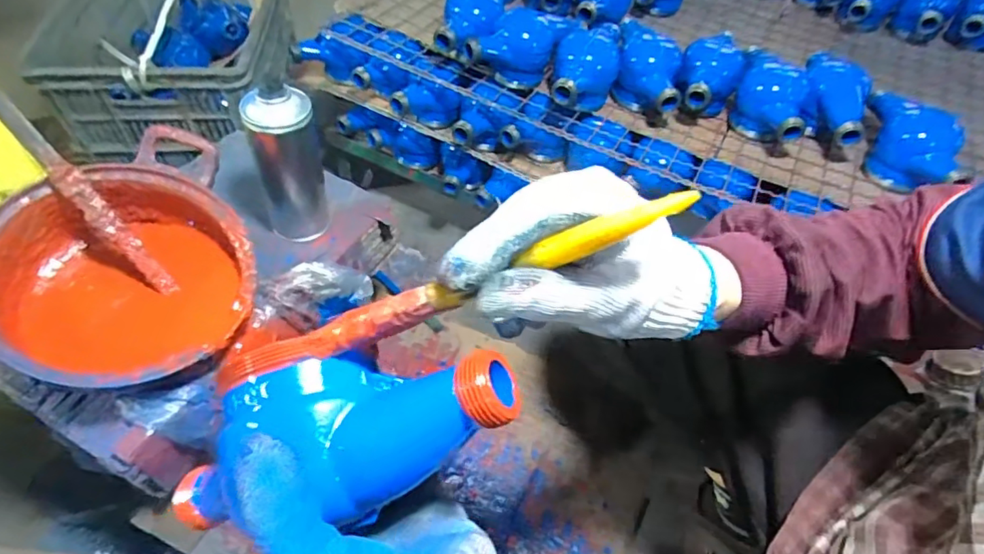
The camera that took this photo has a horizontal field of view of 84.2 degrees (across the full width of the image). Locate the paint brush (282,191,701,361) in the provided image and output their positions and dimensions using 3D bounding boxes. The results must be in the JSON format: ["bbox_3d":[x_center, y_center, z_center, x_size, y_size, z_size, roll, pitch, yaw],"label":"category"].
[{"bbox_3d":[-0.005,0.001,0.229,0.182,0.014,0.009,-22,47,10],"label":"paint brush"}]

